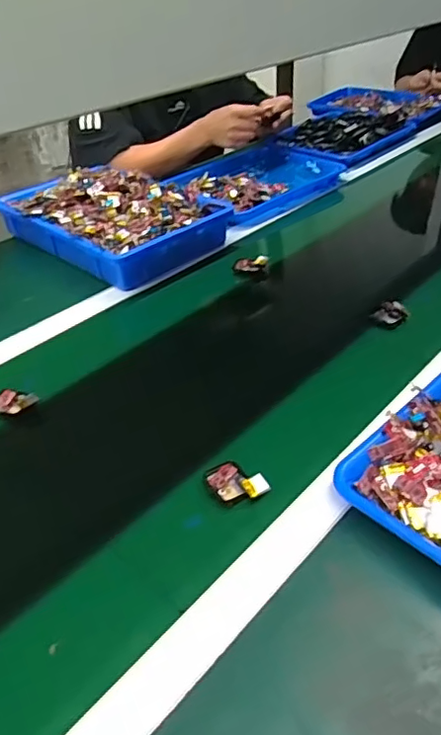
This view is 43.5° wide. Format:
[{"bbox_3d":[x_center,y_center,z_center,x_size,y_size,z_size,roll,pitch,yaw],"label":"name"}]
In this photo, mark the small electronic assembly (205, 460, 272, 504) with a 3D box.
[{"bbox_3d":[0.016,0.108,0.523,0.056,0.020,0.042,-6,36,-3],"label":"small electronic assembly"}]

